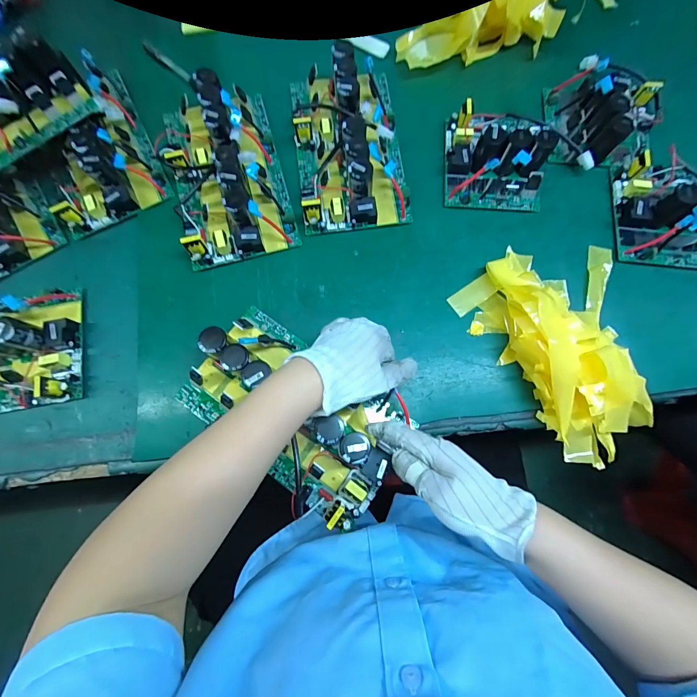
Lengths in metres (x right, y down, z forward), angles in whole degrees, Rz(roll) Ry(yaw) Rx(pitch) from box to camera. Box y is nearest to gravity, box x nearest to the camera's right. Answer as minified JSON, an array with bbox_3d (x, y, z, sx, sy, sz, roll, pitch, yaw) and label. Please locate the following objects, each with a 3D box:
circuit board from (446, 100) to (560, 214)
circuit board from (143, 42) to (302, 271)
[{"bbox_3d":[0.189,-0.251,0.434,0.122,0.053,0.138,2,77,1],"label":"circuit board"},{"bbox_3d":[-0.161,-0.236,0.432,0.139,0.052,0.249,-15,77,-3],"label":"circuit board"}]

